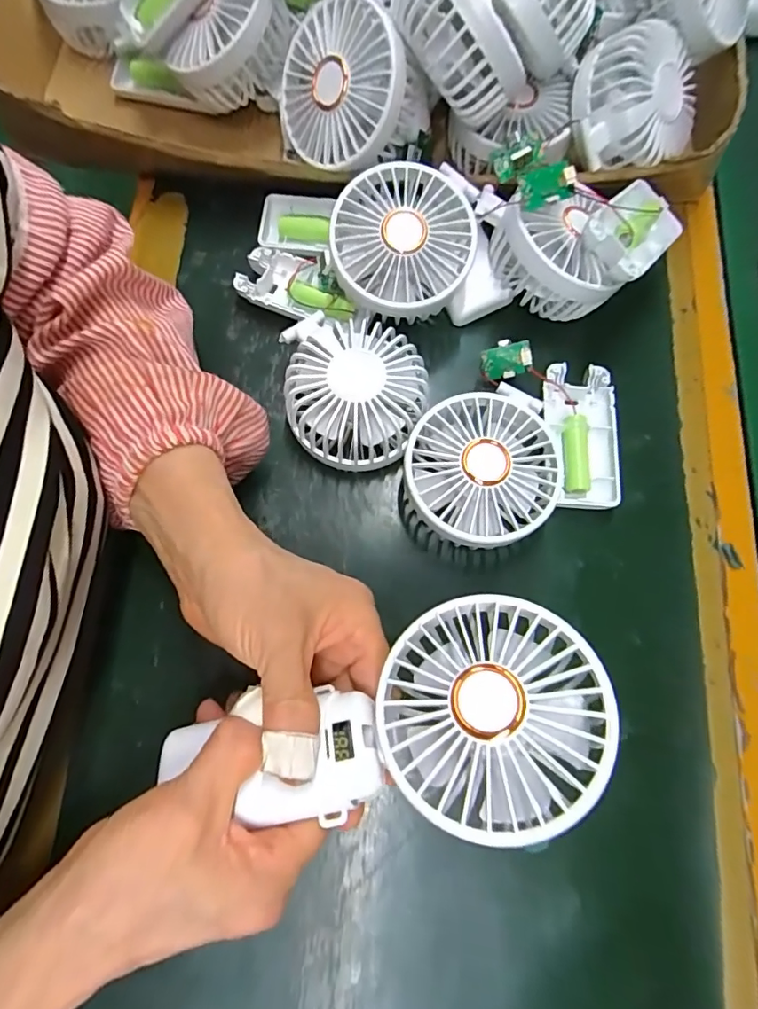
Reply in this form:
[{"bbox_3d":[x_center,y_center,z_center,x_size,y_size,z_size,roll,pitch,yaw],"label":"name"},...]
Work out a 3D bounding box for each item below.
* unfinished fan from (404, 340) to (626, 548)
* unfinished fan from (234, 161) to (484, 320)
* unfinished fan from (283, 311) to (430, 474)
[{"bbox_3d":[0.083,-0.037,0.300,0.127,0.046,0.128,0,75,-1],"label":"unfinished fan"},{"bbox_3d":[-0.019,-0.164,0.323,0.152,0.062,0.096,21,76,5],"label":"unfinished fan"},{"bbox_3d":[-0.015,-0.071,0.307,0.083,0.047,0.096,-2,76,-1],"label":"unfinished fan"}]

